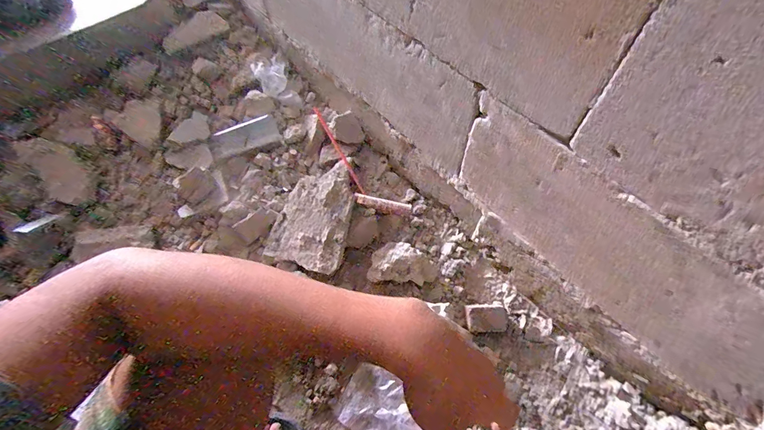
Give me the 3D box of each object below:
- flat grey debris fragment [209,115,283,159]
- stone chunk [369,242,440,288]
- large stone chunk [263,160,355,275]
[{"bbox_3d":[-0.320,-0.183,0.864,0.151,0.032,0.069,-27,67,-24],"label":"flat grey debris fragment"},{"bbox_3d":[0.039,0.091,0.700,0.123,0.042,0.071,3,60,2],"label":"stone chunk"},{"bbox_3d":[-0.121,-0.013,0.737,0.154,0.058,0.238,19,62,11],"label":"large stone chunk"}]

